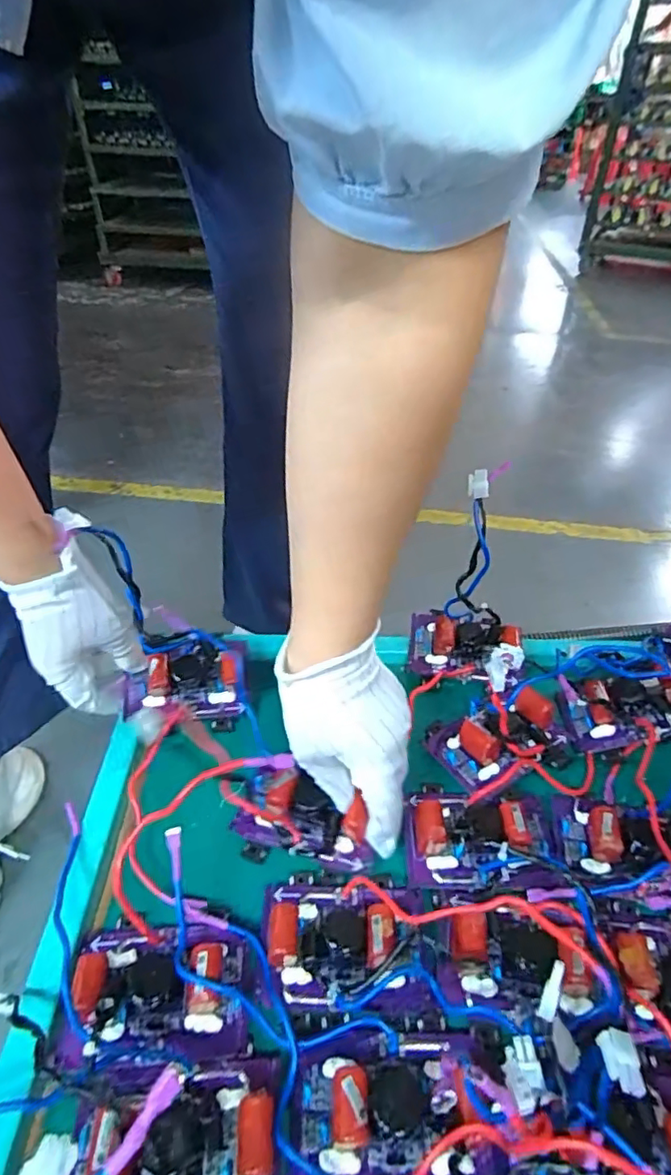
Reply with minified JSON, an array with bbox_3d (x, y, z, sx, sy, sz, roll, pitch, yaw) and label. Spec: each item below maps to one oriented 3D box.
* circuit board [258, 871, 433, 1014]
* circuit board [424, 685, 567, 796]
[{"bbox_3d":[0.008,0.202,0.343,0.102,0.039,0.076,-1,40,-1],"label":"circuit board"},{"bbox_3d":[0.123,0.109,0.441,0.097,0.033,0.069,-14,42,-16],"label":"circuit board"}]

